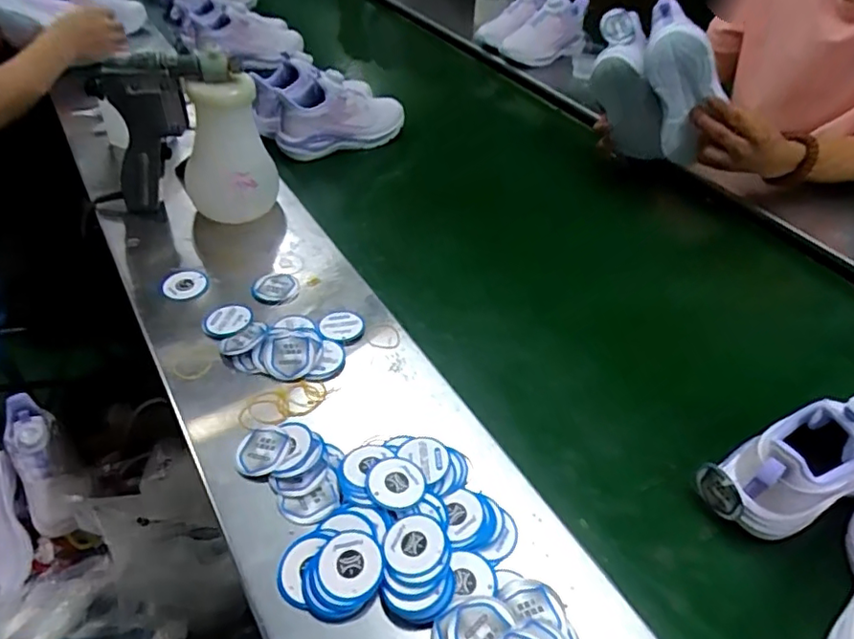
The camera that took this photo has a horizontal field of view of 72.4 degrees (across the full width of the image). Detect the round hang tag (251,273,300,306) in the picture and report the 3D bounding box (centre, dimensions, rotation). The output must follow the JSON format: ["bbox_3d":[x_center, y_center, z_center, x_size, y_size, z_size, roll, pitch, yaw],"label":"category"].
[{"bbox_3d":[-0.166,-0.035,0.644,0.048,0.010,0.038,5,61,-11],"label":"round hang tag"}]

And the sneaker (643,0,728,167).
[{"bbox_3d":[0.321,-0.293,0.751,0.071,0.202,0.069,-16,46,12],"label":"sneaker"}]

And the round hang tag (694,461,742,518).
[{"bbox_3d":[0.252,0.152,0.508,0.009,0.047,0.046,-15,49,-16],"label":"round hang tag"}]

